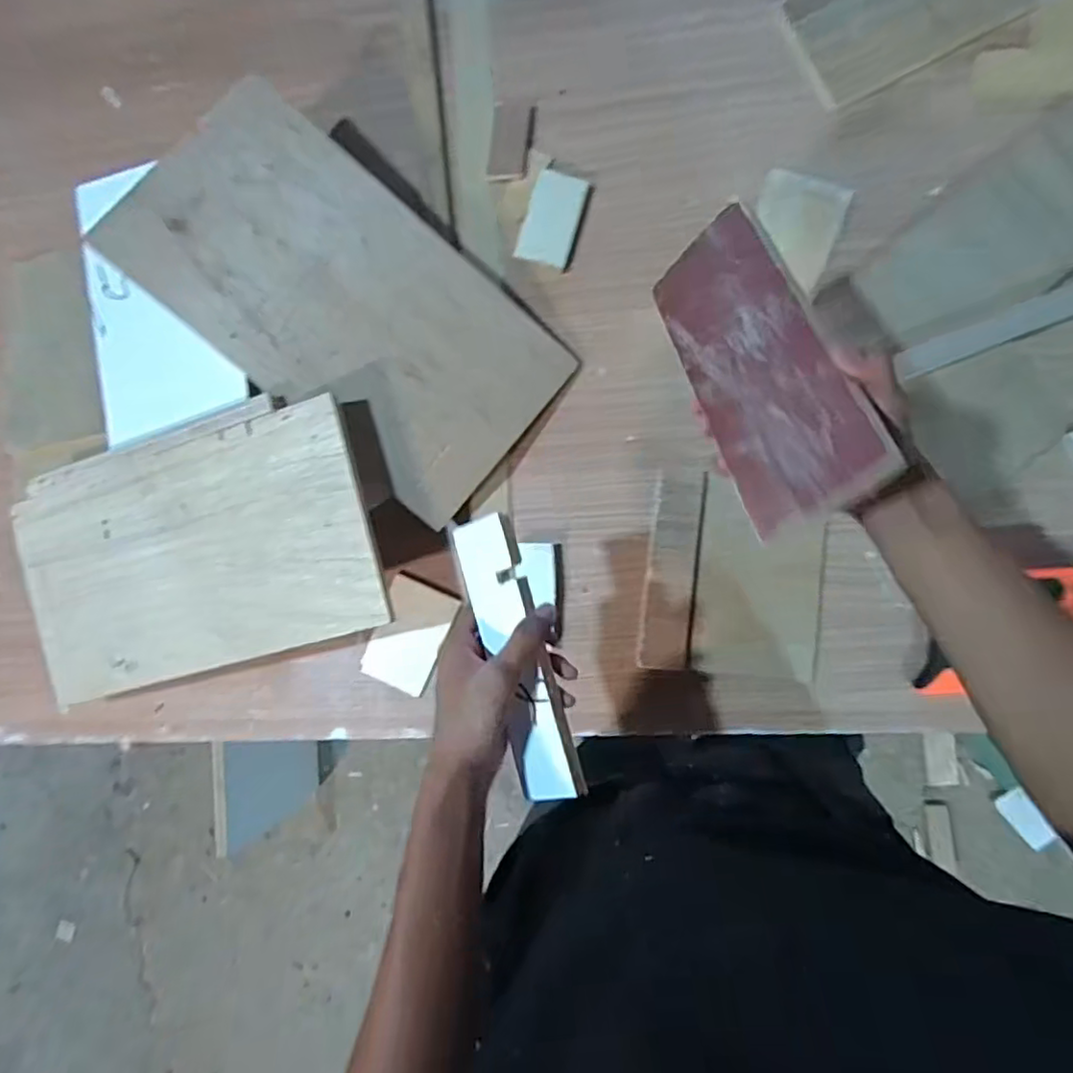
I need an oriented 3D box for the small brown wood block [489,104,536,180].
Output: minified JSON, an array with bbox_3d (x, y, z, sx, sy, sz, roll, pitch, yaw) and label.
[{"bbox_3d":[-0.027,-0.432,0.699,0.045,0.007,0.079,9,89,8],"label":"small brown wood block"}]

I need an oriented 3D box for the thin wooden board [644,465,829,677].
[{"bbox_3d":[0.201,0.040,0.647,0.171,0.007,0.196,4,88,8],"label":"thin wooden board"}]

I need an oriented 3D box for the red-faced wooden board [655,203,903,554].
[{"bbox_3d":[0.148,-0.120,0.435,0.093,0.008,0.237,-40,53,42],"label":"red-faced wooden board"}]

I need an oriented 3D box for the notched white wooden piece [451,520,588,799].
[{"bbox_3d":[-0.015,0.086,0.463,0.046,0.018,0.203,-18,82,7],"label":"notched white wooden piece"}]

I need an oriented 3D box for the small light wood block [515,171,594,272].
[{"bbox_3d":[0.019,-0.342,0.688,0.056,0.009,0.095,19,90,8],"label":"small light wood block"}]

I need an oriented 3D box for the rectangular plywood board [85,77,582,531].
[{"bbox_3d":[-0.186,-0.228,0.635,0.418,0.016,0.229,38,85,-8],"label":"rectangular plywood board"}]

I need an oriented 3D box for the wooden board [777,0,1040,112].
[{"bbox_3d":[0.375,-0.539,0.645,0.223,0.020,0.125,-23,85,6],"label":"wooden board"}]

